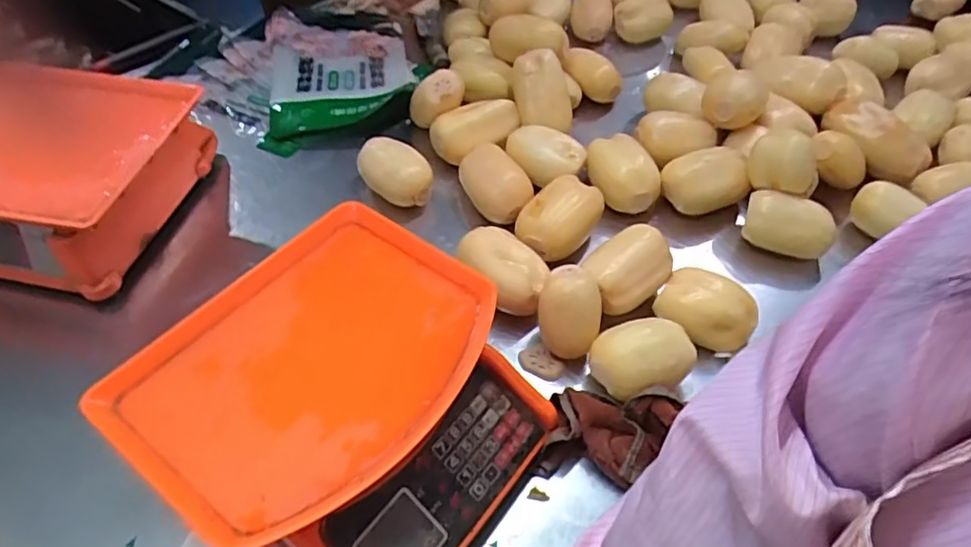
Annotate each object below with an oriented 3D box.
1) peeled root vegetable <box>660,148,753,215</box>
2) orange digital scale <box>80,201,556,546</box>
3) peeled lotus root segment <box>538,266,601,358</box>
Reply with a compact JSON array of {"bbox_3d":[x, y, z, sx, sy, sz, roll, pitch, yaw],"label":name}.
[{"bbox_3d":[0.272,-0.119,0.778,0.101,0.054,0.067,5,50,4],"label":"peeled root vegetable"},{"bbox_3d":[-0.112,0.109,0.531,0.286,0.108,0.290,29,55,22],"label":"orange digital scale"},{"bbox_3d":[0.086,0.042,0.631,0.062,0.086,0.068,12,51,10],"label":"peeled lotus root segment"}]

